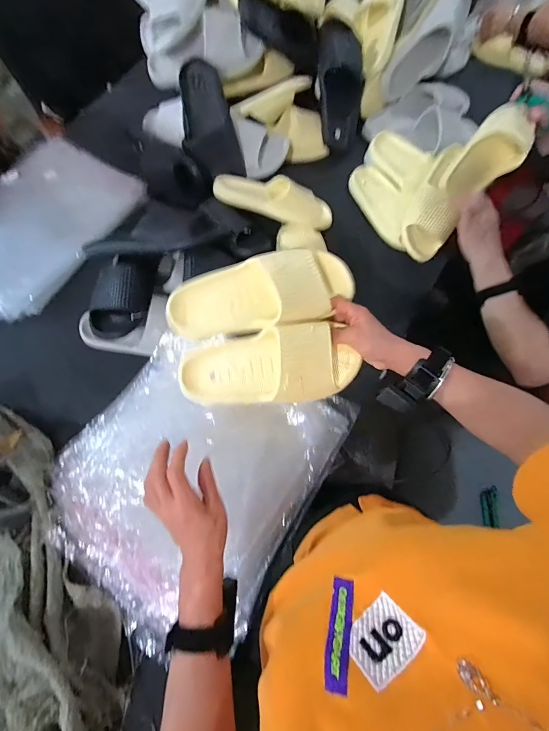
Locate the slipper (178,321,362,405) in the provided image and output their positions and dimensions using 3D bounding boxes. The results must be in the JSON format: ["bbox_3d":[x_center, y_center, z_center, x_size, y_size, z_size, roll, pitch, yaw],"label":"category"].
[{"bbox_3d":[-0.005,-0.002,0.459,0.249,0.078,0.099,-10,104,4],"label":"slipper"}]

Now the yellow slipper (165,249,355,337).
[{"bbox_3d":[-0.019,-0.093,0.459,0.248,0.069,0.101,-11,98,5],"label":"yellow slipper"}]

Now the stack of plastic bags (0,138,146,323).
[{"bbox_3d":[-0.534,-0.314,0.751,0.329,0.032,0.432,31,74,10],"label":"stack of plastic bags"}]

